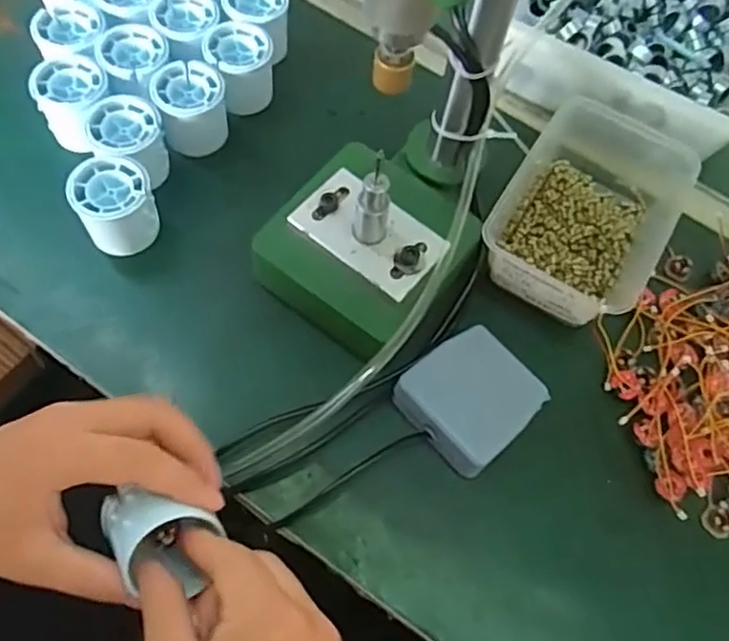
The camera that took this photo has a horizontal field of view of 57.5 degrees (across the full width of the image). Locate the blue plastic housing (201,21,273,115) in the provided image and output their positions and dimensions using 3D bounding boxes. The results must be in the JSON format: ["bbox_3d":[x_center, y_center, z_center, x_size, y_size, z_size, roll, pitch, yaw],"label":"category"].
[{"bbox_3d":[-0.101,-0.206,0.551,0.056,0.051,0.062,-17,68,-10],"label":"blue plastic housing"}]

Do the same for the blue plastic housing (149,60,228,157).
[{"bbox_3d":[-0.137,-0.165,0.528,0.055,0.049,0.059,-11,65,-12],"label":"blue plastic housing"}]

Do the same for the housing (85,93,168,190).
[{"bbox_3d":[-0.180,-0.131,0.509,0.053,0.054,0.056,-5,64,-9],"label":"housing"}]

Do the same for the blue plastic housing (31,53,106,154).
[{"bbox_3d":[-0.226,-0.170,0.521,0.049,0.049,0.053,3,63,-5],"label":"blue plastic housing"}]

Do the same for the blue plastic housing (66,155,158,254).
[{"bbox_3d":[-0.181,-0.082,0.484,0.055,0.052,0.051,3,63,-5],"label":"blue plastic housing"}]

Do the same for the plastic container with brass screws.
[{"bbox_3d":[0.171,-0.081,0.513,0.119,0.064,0.172,28,66,11],"label":"plastic container with brass screws"}]

